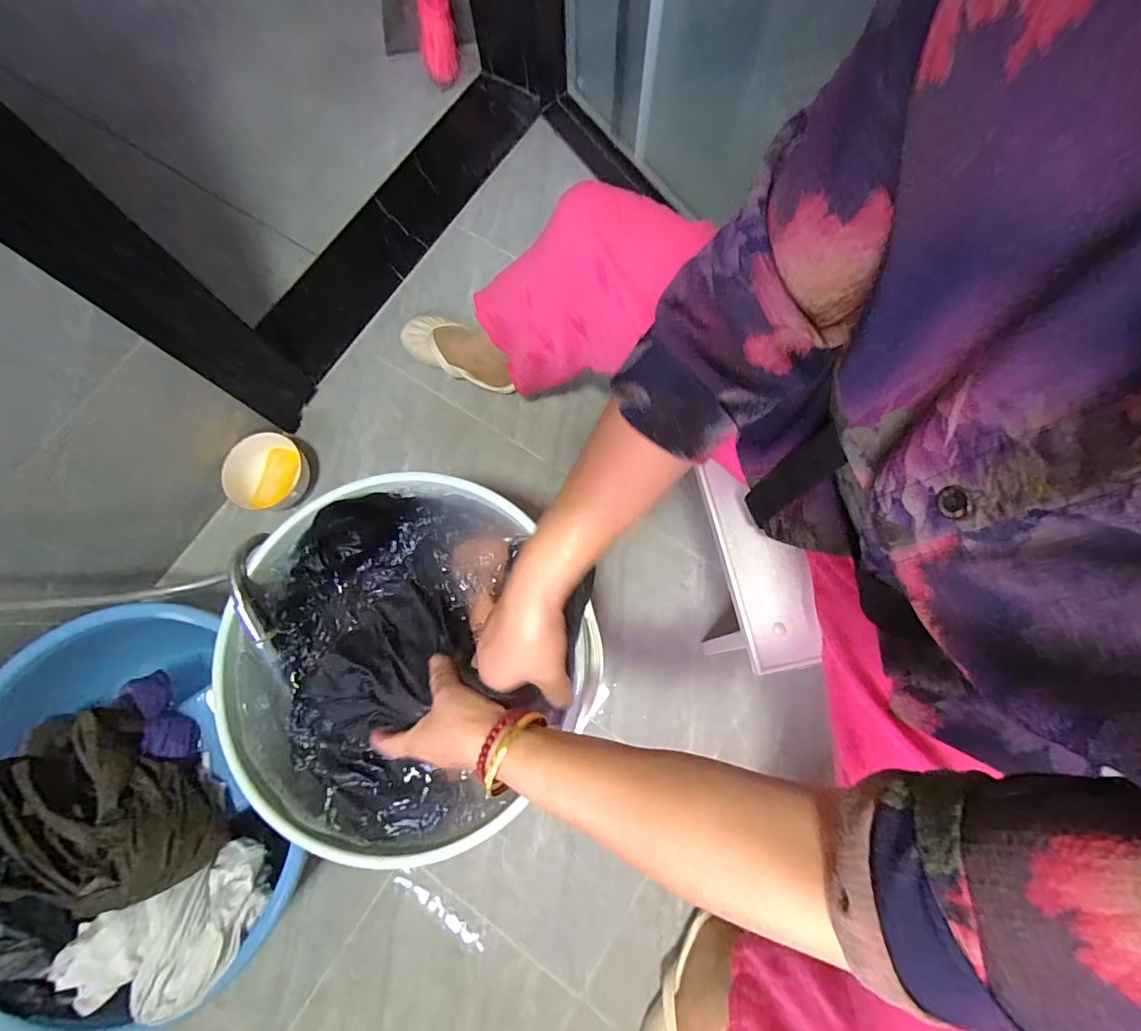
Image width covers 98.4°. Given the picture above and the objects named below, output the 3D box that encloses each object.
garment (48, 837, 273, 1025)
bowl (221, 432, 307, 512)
[{"bbox_3d":[-0.449,0.482,0.556,0.193,0.079,0.129,-24,78,-4],"label":"garment"},{"bbox_3d":[-0.501,-0.069,0.813,0.128,0.058,0.107,-42,80,-7],"label":"bowl"}]

